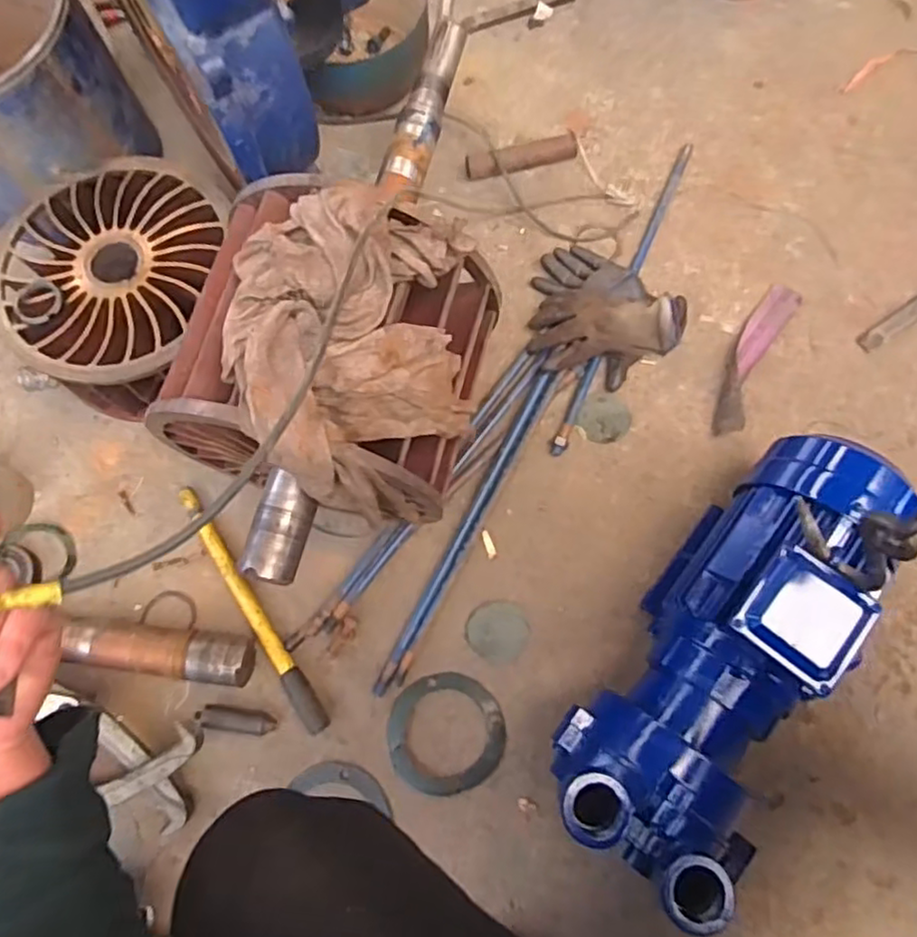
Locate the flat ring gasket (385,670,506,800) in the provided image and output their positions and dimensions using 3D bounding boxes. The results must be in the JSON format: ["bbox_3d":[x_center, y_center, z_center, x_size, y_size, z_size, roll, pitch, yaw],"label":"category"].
[{"bbox_3d":[-0.015,0.335,0.849,0.143,0.008,0.143,9,74,4],"label":"flat ring gasket"}]

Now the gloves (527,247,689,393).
[{"bbox_3d":[0.207,-0.218,0.969,0.220,0.062,0.204,0,74,1],"label":"gloves"}]

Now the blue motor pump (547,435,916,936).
[{"bbox_3d":[0.317,0.192,0.741,0.199,0.223,0.521,38,79,12],"label":"blue motor pump"}]

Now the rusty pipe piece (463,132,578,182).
[{"bbox_3d":[0.100,-0.498,1.074,0.176,0.036,0.042,-13,74,-2],"label":"rusty pipe piece"}]

